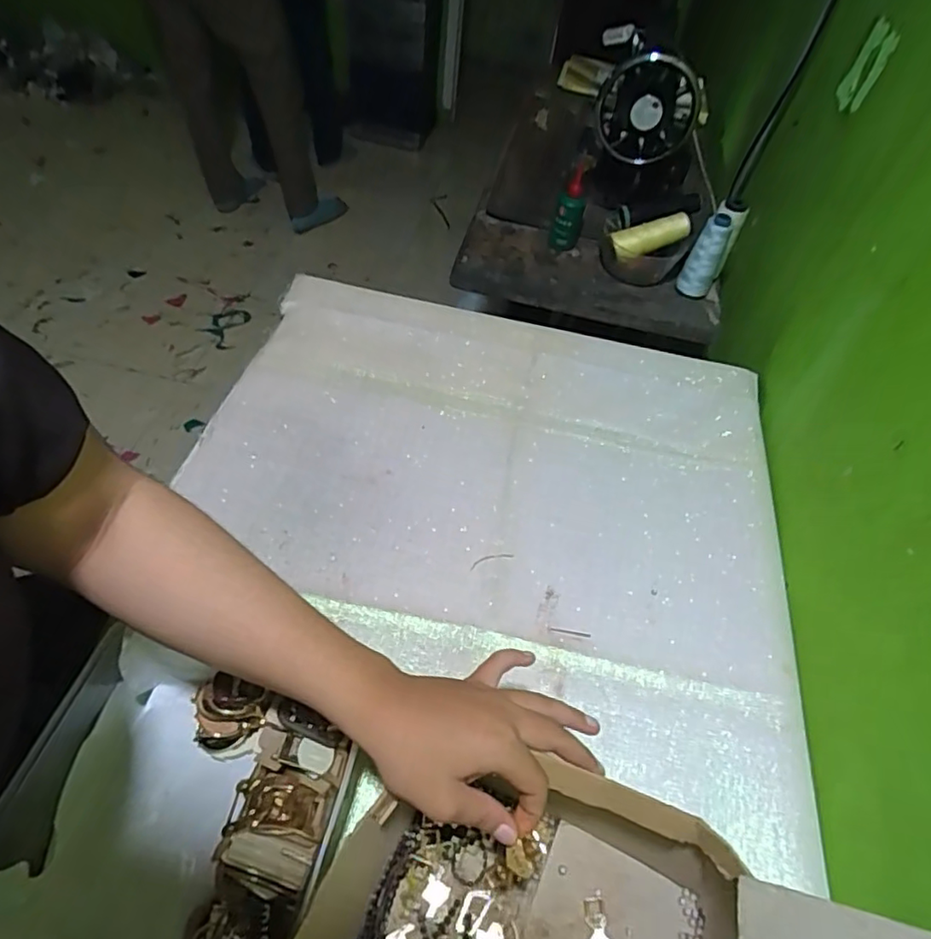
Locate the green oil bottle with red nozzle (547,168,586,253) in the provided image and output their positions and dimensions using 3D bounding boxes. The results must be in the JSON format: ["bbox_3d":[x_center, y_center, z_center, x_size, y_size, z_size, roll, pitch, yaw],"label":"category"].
[{"bbox_3d":[0.152,-0.380,0.853,0.043,0.115,0.031,11,52,3],"label":"green oil bottle with red nozzle"}]

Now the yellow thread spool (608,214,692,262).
[{"bbox_3d":[0.266,-0.333,0.831,0.112,0.037,0.033,-16,53,8],"label":"yellow thread spool"}]

